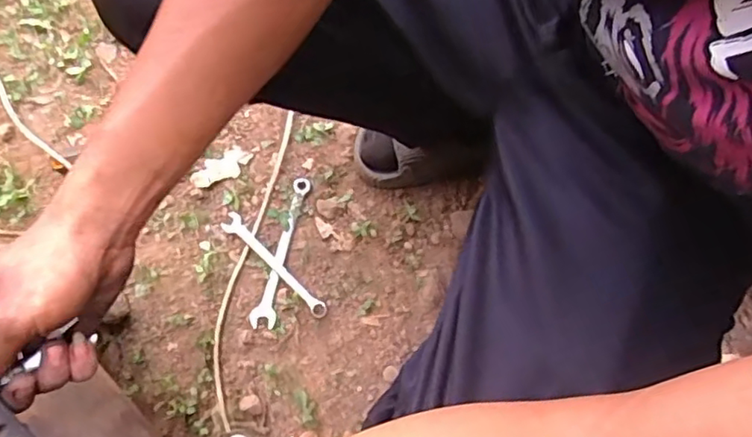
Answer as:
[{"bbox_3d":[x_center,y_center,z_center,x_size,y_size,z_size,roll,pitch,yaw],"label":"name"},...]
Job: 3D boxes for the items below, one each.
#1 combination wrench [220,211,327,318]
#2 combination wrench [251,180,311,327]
[{"bbox_3d":[-0.125,0.058,0.728,0.024,0.013,0.168,-44,80,-11],"label":"combination wrench"},{"bbox_3d":[-0.117,0.040,0.736,0.030,0.010,0.191,12,75,3],"label":"combination wrench"}]

